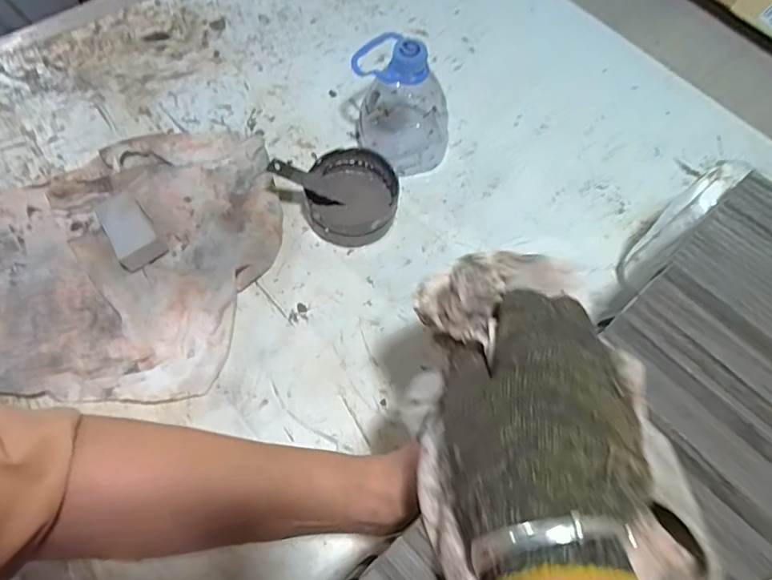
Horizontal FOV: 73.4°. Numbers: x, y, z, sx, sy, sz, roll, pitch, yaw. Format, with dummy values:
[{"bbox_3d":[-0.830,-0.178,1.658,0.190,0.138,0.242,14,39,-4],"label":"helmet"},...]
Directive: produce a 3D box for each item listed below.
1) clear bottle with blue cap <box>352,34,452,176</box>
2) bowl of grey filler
[{"bbox_3d":[0.020,-0.190,0.520,0.094,0.130,0.084,7,64,0],"label":"clear bottle with blue cap"},{"bbox_3d":[-0.034,-0.093,0.511,0.089,0.035,0.092,1,64,-3],"label":"bowl of grey filler"}]

